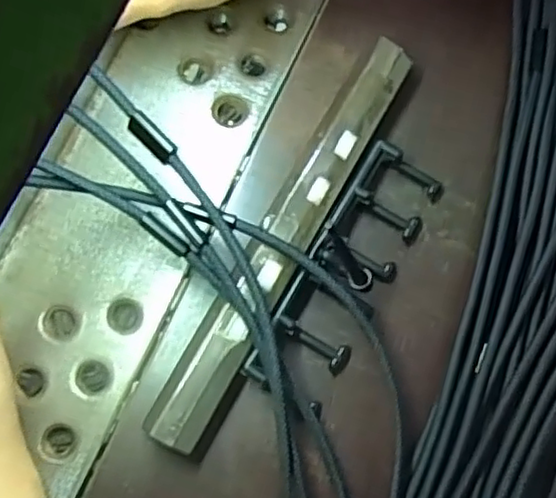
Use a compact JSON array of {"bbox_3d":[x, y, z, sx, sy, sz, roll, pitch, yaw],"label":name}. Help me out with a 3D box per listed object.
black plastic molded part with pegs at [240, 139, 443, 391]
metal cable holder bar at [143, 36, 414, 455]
[{"bbox_3d":[0.028,0.009,0.261,0.032,0.023,0.107,30,78,3],"label":"black plastic molded part with pegs"},{"bbox_3d":[0.004,-0.005,0.260,0.022,0.024,0.174,30,78,3],"label":"metal cable holder bar"}]

